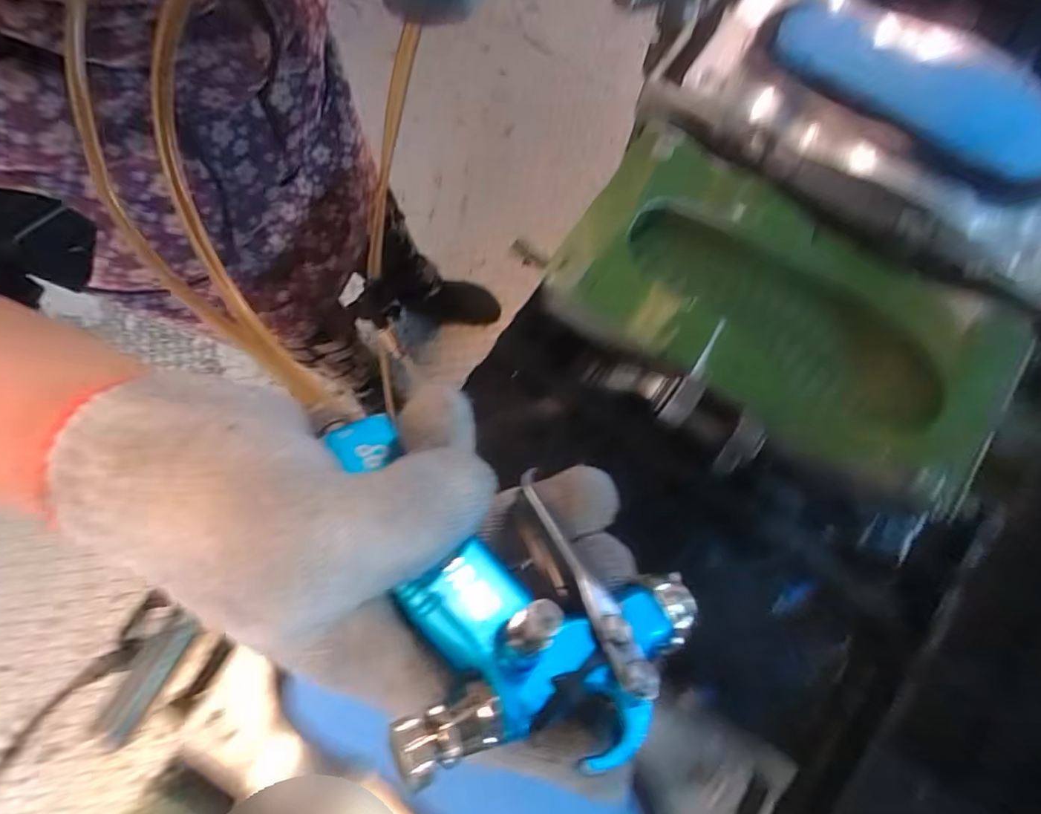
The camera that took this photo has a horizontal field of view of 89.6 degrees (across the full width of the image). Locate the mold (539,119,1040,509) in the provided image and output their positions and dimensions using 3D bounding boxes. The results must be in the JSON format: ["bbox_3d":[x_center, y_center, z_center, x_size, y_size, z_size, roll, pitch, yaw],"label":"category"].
[{"bbox_3d":[0.206,-0.074,0.420,0.338,0.060,0.196,32,78,6],"label":"mold"}]

